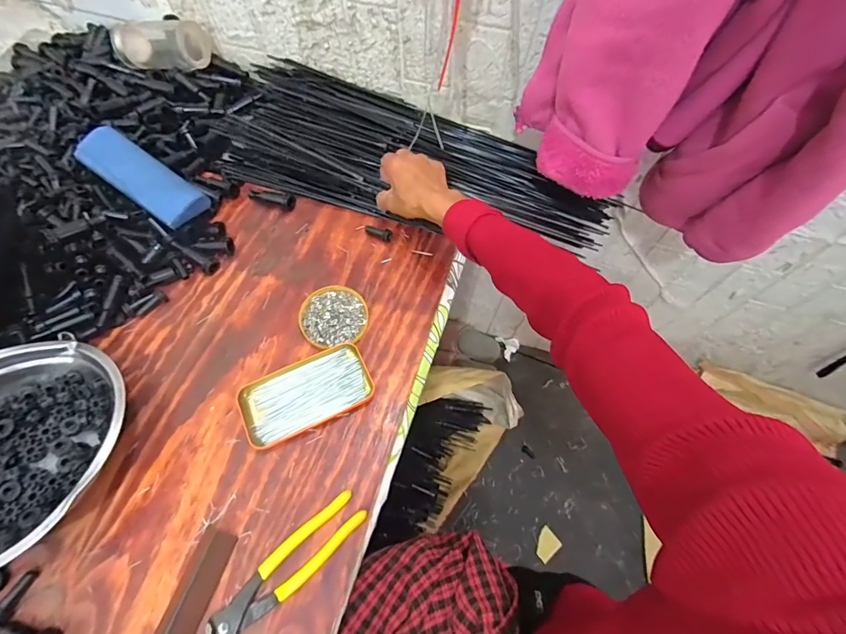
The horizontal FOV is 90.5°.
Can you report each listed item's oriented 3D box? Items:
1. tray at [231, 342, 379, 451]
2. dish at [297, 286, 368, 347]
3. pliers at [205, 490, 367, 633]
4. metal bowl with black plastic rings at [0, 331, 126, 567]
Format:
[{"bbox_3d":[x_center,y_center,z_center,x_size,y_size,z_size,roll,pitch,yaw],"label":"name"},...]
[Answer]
[{"bbox_3d":[-0.132,0.085,0.475,0.142,0.018,0.077,-24,67,-12],"label":"tray"},{"bbox_3d":[-0.111,-0.002,0.523,0.081,0.007,0.078,1,64,-1],"label":"dish"},{"bbox_3d":[-0.127,0.238,0.400,0.160,0.015,0.039,-41,72,-19],"label":"pliers"},{"bbox_3d":[-0.388,0.125,0.408,0.189,0.085,0.199,1,64,-1],"label":"metal bowl with black plastic rings"}]

